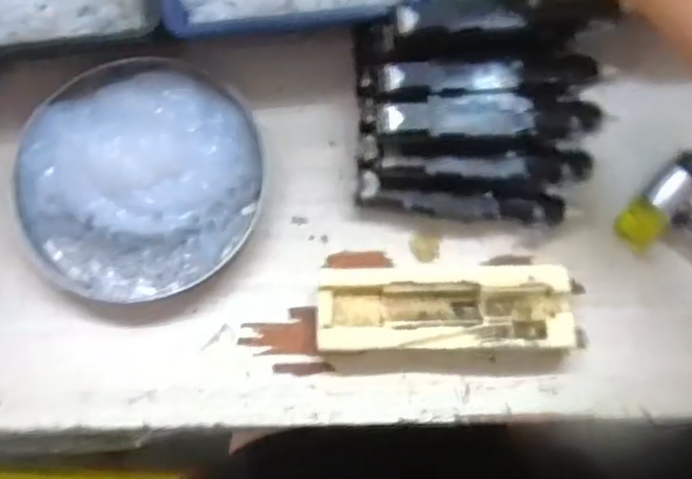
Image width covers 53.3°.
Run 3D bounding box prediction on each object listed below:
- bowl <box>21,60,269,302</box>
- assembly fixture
[{"bbox_3d":[-0.120,-0.037,0.404,0.134,0.031,0.141,0,77,0],"label":"bowl"},{"bbox_3d":[0.054,0.039,0.388,0.137,0.023,0.047,-1,77,-1],"label":"assembly fixture"}]

